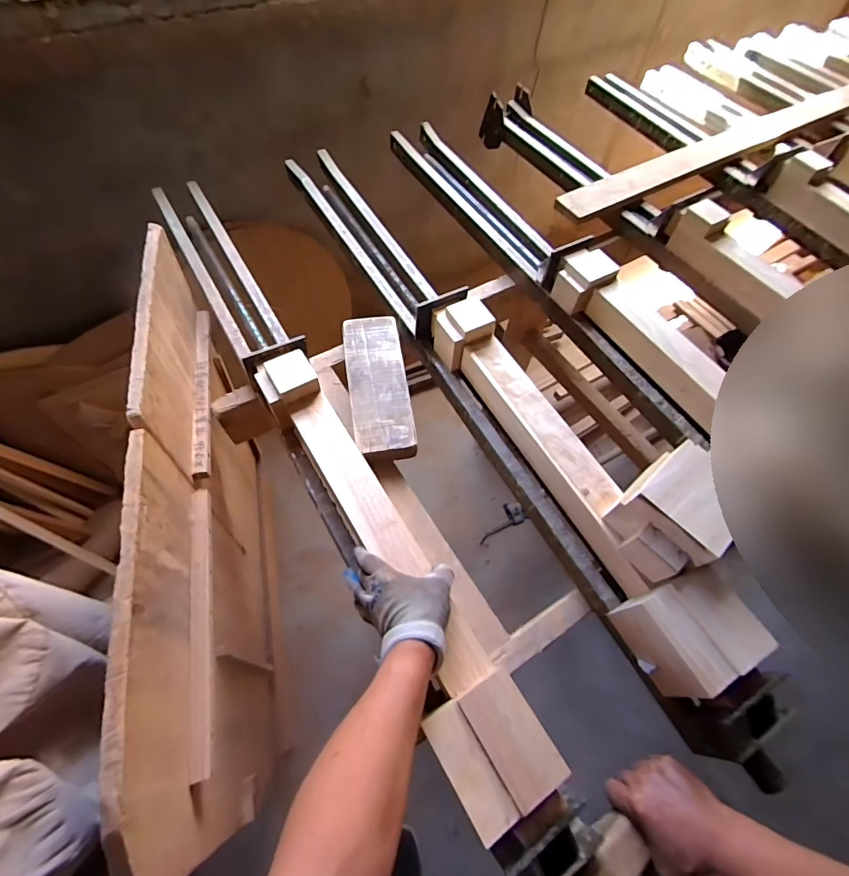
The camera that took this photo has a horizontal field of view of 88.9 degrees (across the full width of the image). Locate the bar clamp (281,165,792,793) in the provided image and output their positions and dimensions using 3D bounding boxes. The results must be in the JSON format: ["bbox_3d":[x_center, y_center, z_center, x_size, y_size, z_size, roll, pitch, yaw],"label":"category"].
[{"bbox_3d":[0.071,-0.142,0.814,0.110,0.133,1.462,-26,64,-17],"label":"bar clamp"}]

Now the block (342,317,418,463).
[{"bbox_3d":[-0.090,-0.105,0.850,0.115,0.047,0.317,-8,61,-7],"label":"block"}]

